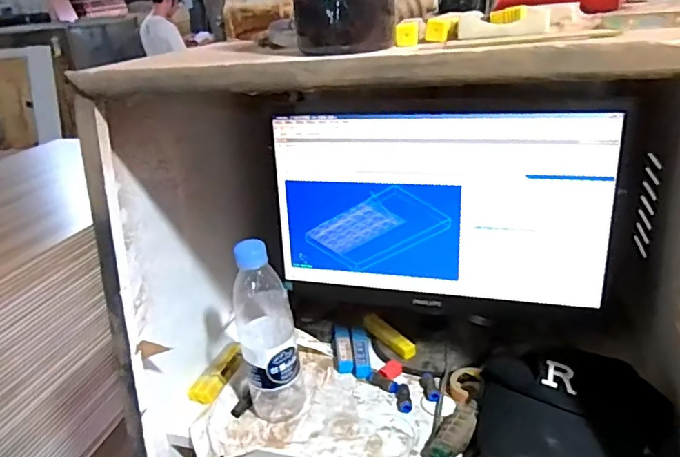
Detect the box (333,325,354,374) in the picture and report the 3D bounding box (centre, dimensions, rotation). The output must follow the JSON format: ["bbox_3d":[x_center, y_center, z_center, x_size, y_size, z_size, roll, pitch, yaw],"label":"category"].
[{"bbox_3d":[0.004,0.166,0.734,0.021,0.017,0.089,-6,26,-2],"label":"box"}]

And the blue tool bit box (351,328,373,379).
[{"bbox_3d":[0.029,0.168,0.724,0.024,0.015,0.097,-5,26,1],"label":"blue tool bit box"}]

